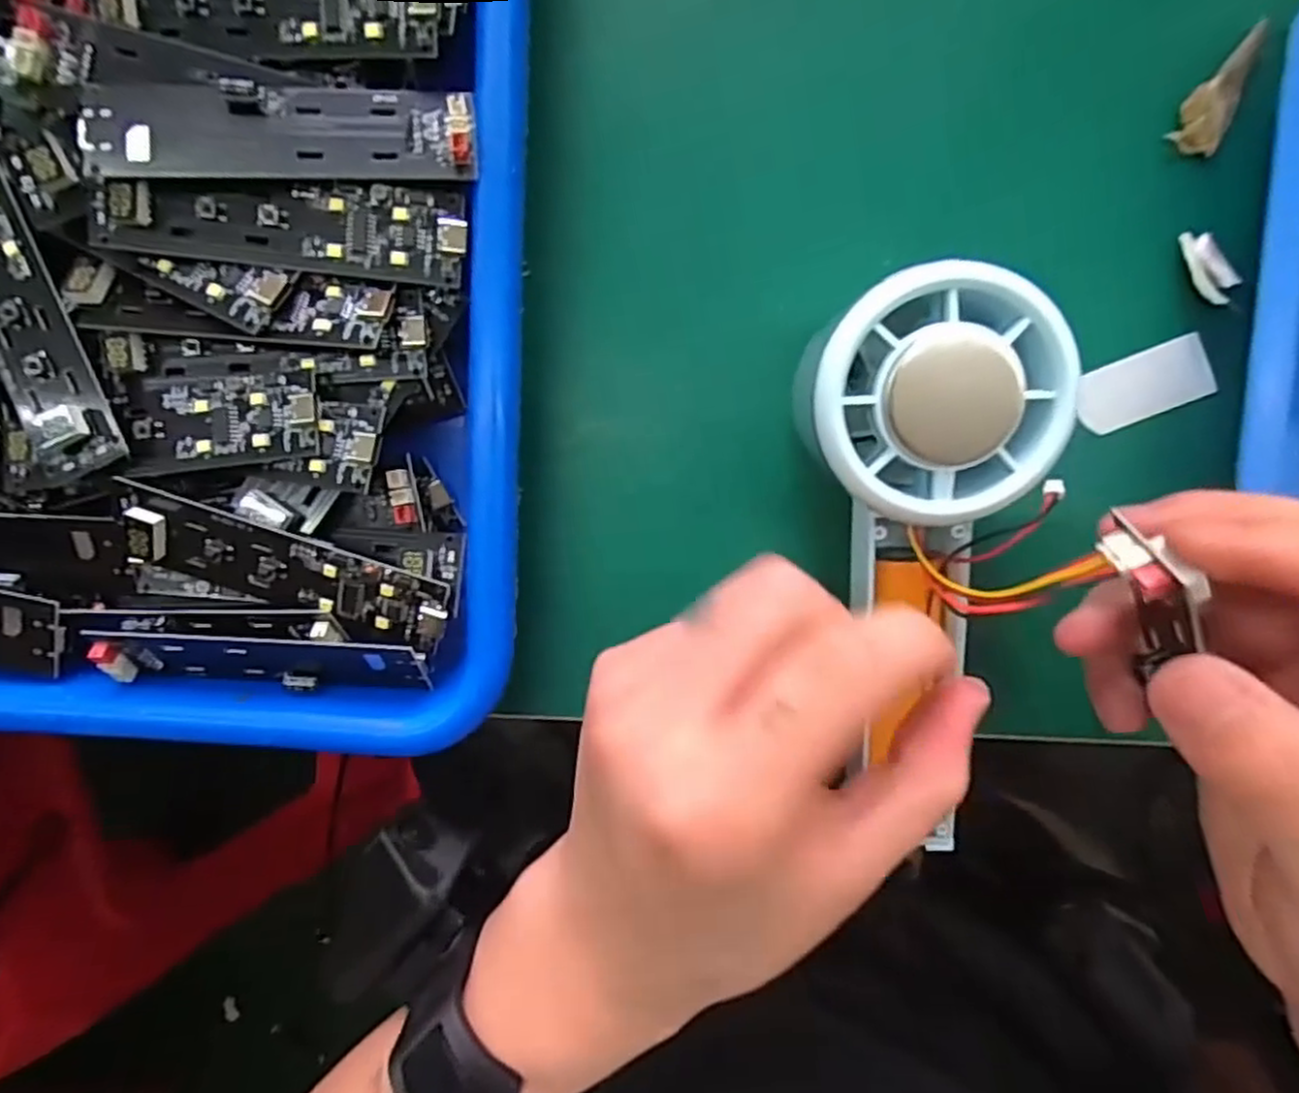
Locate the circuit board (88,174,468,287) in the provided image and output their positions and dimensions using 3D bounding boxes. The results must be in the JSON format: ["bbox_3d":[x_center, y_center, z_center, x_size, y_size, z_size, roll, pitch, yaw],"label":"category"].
[{"bbox_3d":[-0.094,-0.083,0.186,0.091,0.006,0.022,4,101,-6],"label":"circuit board"}]

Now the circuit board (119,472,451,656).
[{"bbox_3d":[-0.098,0.008,0.195,0.085,0.013,0.023,19,93,2],"label":"circuit board"}]

